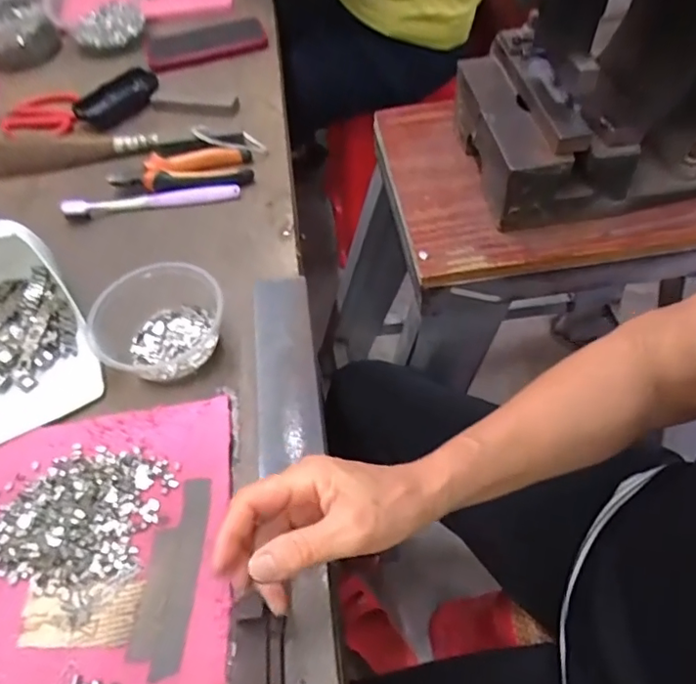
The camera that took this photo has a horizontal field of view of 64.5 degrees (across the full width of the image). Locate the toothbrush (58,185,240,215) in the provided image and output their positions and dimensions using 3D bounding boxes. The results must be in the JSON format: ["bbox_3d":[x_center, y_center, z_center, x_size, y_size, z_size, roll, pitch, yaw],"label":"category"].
[{"bbox_3d":[-0.209,-0.154,0.590,0.184,0.012,0.019,-7,54,0],"label":"toothbrush"}]

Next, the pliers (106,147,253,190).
[{"bbox_3d":[-0.183,-0.190,0.609,0.151,0.020,0.059,-6,54,1],"label":"pliers"}]

